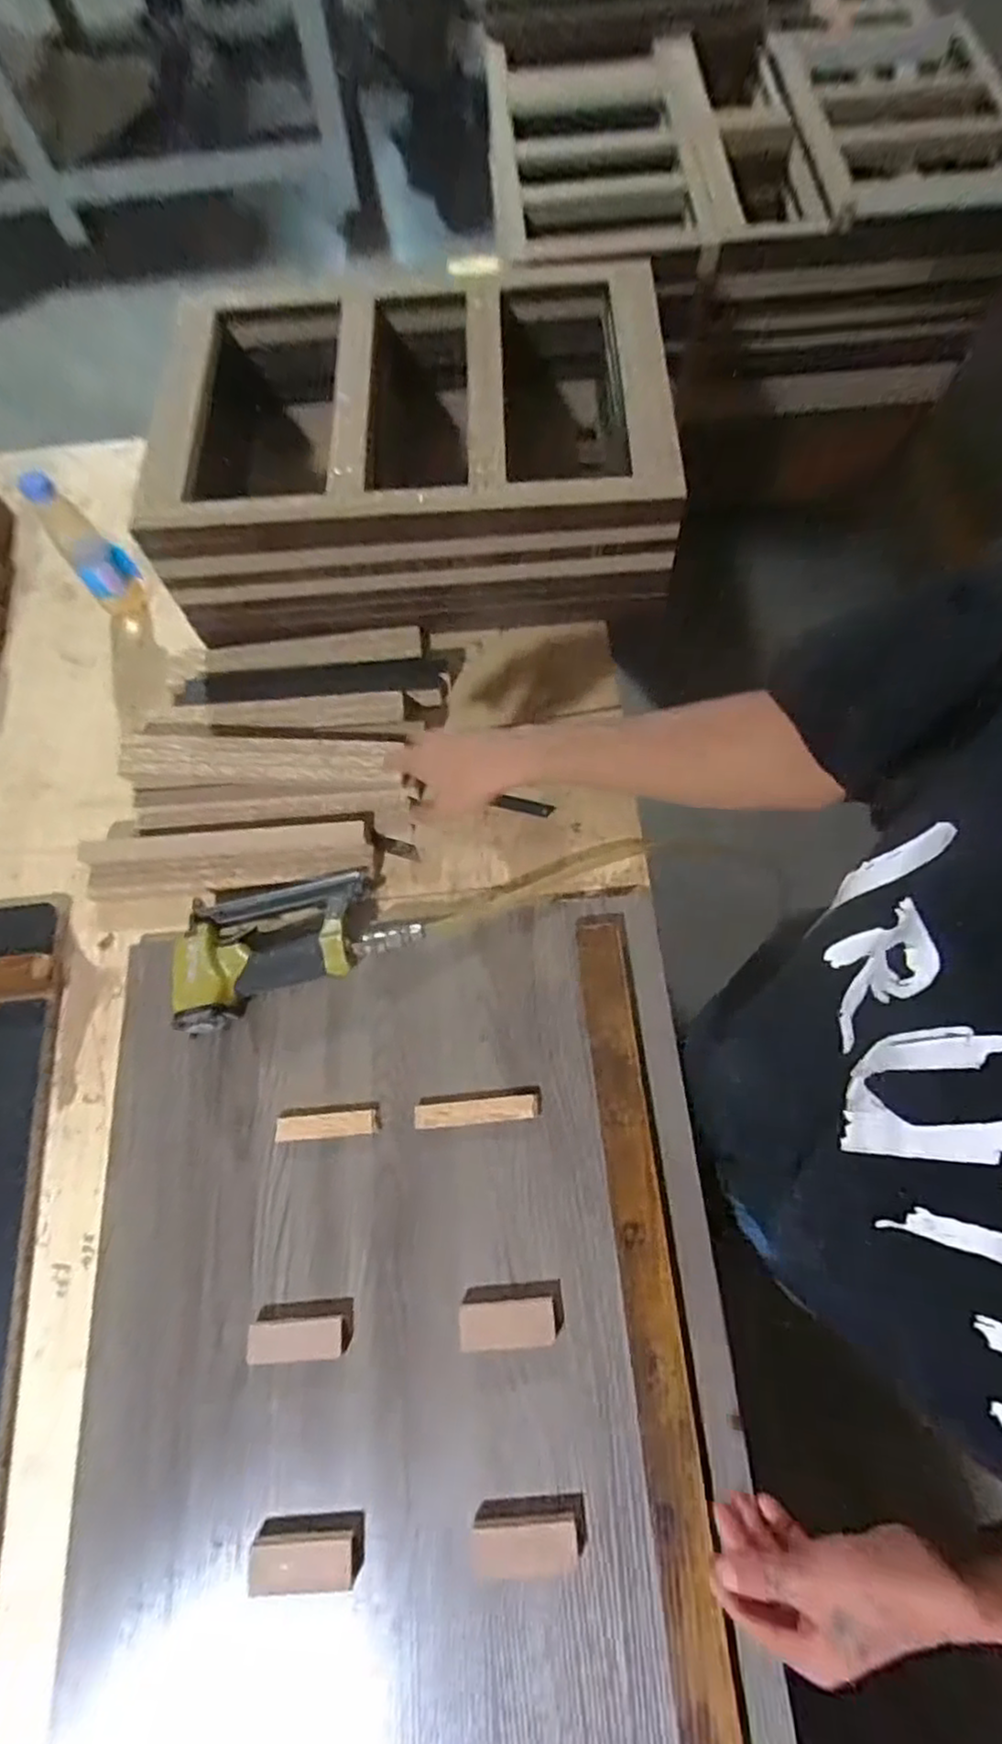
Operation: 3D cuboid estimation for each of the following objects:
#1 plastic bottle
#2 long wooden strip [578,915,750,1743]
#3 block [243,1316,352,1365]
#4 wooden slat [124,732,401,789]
[{"bbox_3d":[-0.502,-0.396,0.850,0.064,0.205,0.053,-36,72,-10],"label":"plastic bottle"},{"bbox_3d":[0.133,0.402,0.585,0.048,0.025,0.759,-5,67,1],"label":"long wooden strip"},{"bbox_3d":[-0.174,0.401,0.599,0.083,0.015,0.030,-4,69,1],"label":"block"},{"bbox_3d":[-0.263,-0.121,0.764,0.300,0.028,0.053,2,68,2],"label":"wooden slat"}]

